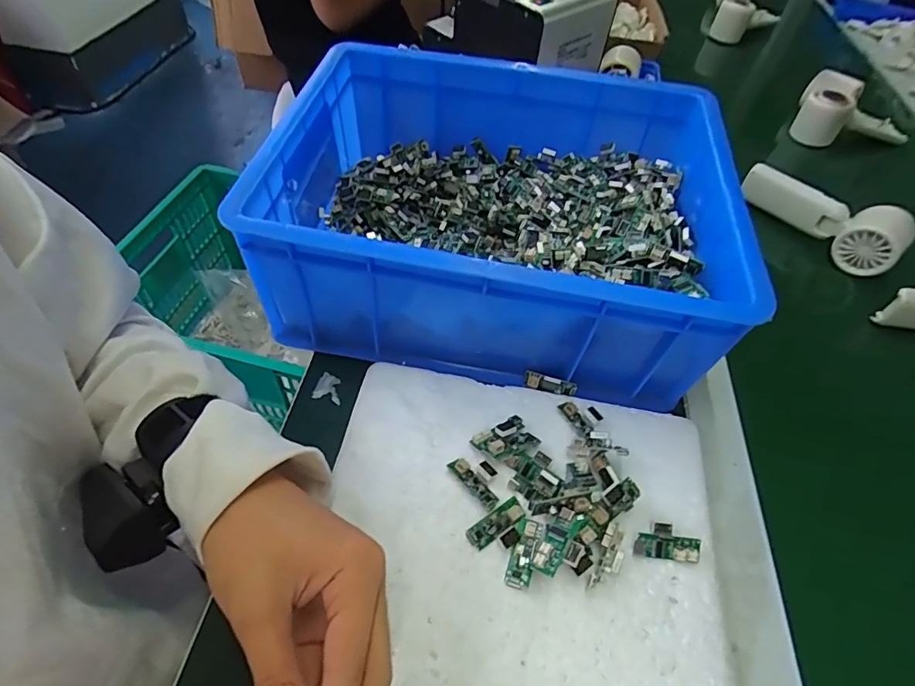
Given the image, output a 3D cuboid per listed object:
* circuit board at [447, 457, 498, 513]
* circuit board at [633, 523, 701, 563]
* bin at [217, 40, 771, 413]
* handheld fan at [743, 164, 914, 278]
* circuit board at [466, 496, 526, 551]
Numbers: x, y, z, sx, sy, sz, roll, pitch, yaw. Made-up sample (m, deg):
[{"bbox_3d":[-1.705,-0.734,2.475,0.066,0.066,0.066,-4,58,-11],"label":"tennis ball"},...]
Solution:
[{"bbox_3d":[0.011,0.091,0.317,0.011,0.004,0.039,-34,62,-27],"label":"circuit board"},{"bbox_3d":[0.129,0.123,0.302,0.039,0.010,0.020,8,52,1],"label":"circuit board"},{"bbox_3d":[0.036,-0.106,0.402,0.330,0.130,0.253,10,52,3],"label":"bin"},{"bbox_3d":[0.385,-0.134,0.517,0.170,0.048,0.048,37,58,22],"label":"handheld fan"},{"bbox_3d":[0.025,0.112,0.302,0.038,0.005,0.014,-29,60,-25],"label":"circuit board"}]

